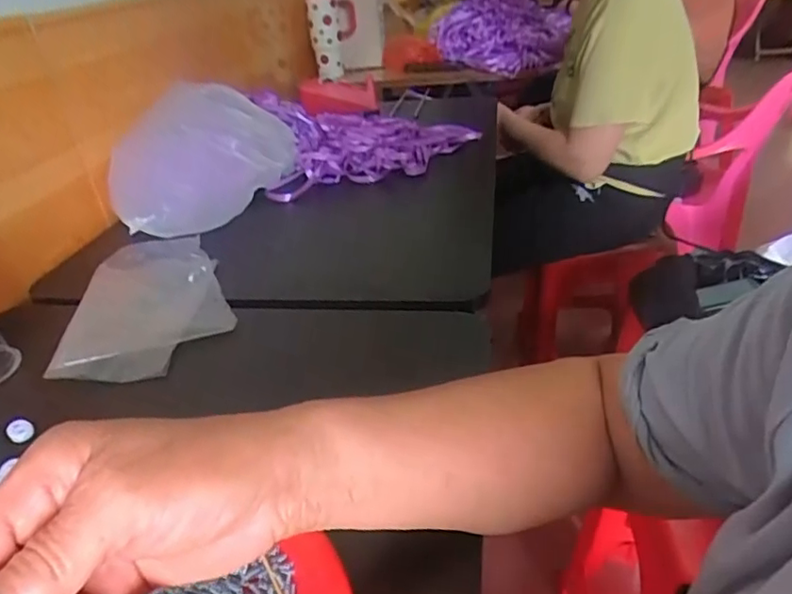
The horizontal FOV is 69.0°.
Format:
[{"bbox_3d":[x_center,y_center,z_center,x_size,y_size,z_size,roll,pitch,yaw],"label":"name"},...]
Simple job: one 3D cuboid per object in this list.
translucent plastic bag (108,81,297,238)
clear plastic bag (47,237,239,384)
[{"bbox_3d":[-0.239,-0.193,0.749,0.133,0.126,0.275,20,40,35],"label":"translucent plastic bag"},{"bbox_3d":[-0.234,0.000,0.560,0.142,0.022,0.227,-11,32,-8],"label":"clear plastic bag"}]

